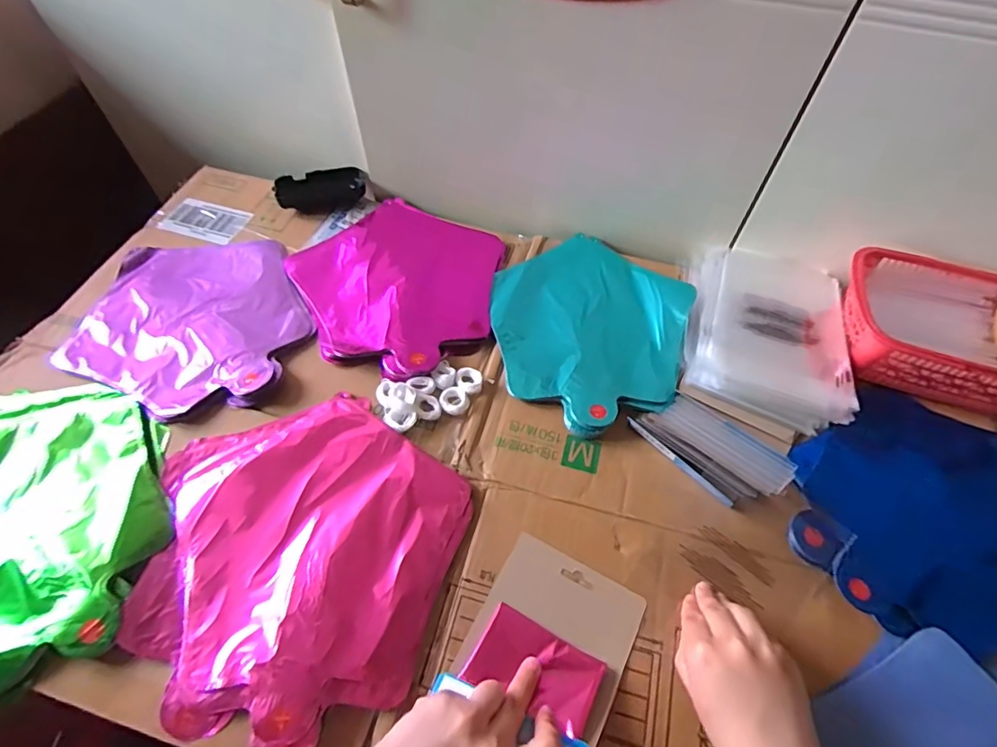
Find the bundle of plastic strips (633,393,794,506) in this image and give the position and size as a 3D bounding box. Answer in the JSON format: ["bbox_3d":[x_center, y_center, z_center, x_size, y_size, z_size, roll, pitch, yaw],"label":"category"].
[{"bbox_3d":[0.195,0.067,0.469,0.081,0.029,0.127,-38,65,-24],"label":"bundle of plastic strips"}]

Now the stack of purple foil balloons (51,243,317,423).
[{"bbox_3d":[-0.312,-0.065,0.545,0.232,0.019,0.222,14,57,8],"label":"stack of purple foil balloons"}]

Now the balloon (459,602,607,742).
[{"bbox_3d":[0.027,0.217,0.381,0.091,0.010,0.057,22,50,20],"label":"balloon"}]

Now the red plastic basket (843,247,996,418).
[{"bbox_3d":[0.453,-0.040,0.521,0.213,0.085,0.137,16,57,9],"label":"red plastic basket"}]

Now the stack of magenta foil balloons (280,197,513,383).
[{"bbox_3d":[-0.117,-0.108,0.580,0.234,0.014,0.232,19,58,11],"label":"stack of magenta foil balloons"}]

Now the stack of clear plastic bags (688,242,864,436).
[{"bbox_3d":[0.286,-0.054,0.552,0.161,0.028,0.218,15,57,8],"label":"stack of clear plastic bags"}]

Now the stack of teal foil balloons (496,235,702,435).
[{"bbox_3d":[0.097,-0.054,0.554,0.217,0.018,0.228,34,61,19],"label":"stack of teal foil balloons"}]

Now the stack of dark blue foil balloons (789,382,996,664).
[{"bbox_3d":[0.386,0.117,0.453,0.241,0.018,0.226,15,57,8],"label":"stack of dark blue foil balloons"}]

